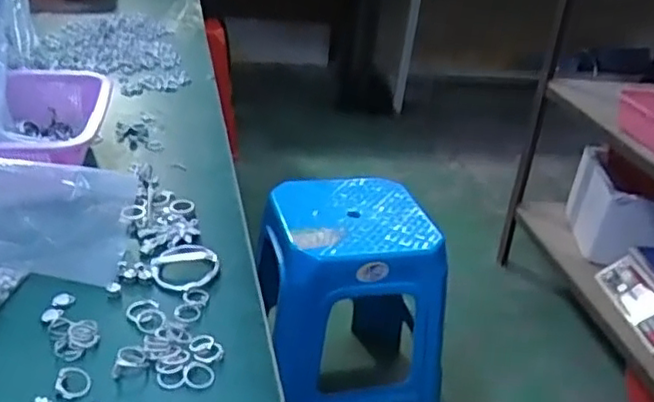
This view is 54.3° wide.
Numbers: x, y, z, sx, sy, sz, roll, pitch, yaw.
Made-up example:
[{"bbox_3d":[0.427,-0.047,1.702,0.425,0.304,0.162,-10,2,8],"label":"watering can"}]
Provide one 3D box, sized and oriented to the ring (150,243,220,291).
[{"bbox_3d":[-0.130,0.057,0.585,0.063,0.008,0.059,6,29,-3],"label":"ring"}]

